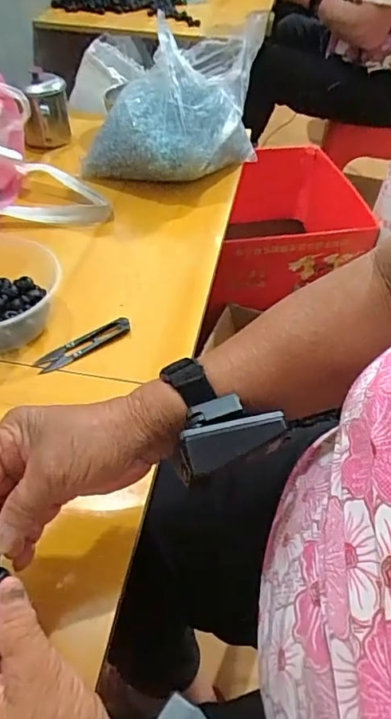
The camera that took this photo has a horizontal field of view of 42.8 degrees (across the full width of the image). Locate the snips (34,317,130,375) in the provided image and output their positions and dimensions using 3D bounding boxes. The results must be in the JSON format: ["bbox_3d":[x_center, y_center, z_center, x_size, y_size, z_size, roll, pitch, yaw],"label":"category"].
[{"bbox_3d":[-0.111,-0.016,0.501,0.098,0.013,0.022,-30,57,-28],"label":"snips"}]

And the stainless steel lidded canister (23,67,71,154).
[{"bbox_3d":[-0.227,-0.375,0.758,0.068,0.108,0.082,-10,49,-13],"label":"stainless steel lidded canister"}]

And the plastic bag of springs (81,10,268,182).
[{"bbox_3d":[-0.019,-0.341,0.687,0.137,0.182,0.225,35,52,28],"label":"plastic bag of springs"}]

